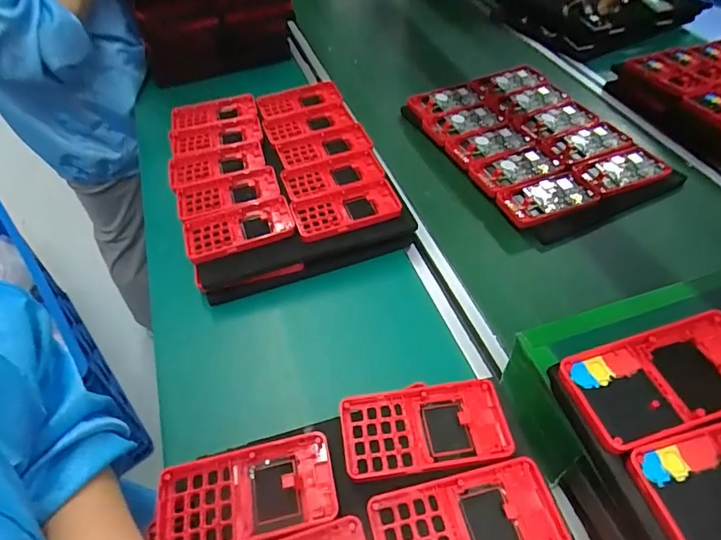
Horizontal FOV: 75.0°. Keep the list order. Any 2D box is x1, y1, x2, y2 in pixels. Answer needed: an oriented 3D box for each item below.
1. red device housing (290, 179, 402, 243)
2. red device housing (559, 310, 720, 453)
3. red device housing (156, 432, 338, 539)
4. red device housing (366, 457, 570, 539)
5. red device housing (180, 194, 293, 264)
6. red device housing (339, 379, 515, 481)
[{"bbox_3d":[-0.017,-0.071,0.558,0.124,0.014,0.069,-12,50,-8],"label":"red device housing"},{"bbox_3d":[0.201,0.067,0.298,0.137,0.014,0.063,-13,50,-9],"label":"red device housing"},{"bbox_3d":[-0.080,0.159,0.332,0.122,0.016,0.063,-10,50,-6],"label":"red device housing"},{"bbox_3d":[0.072,0.170,0.313,0.126,0.011,0.063,-10,50,-6],"label":"red device housing"},{"bbox_3d":[-0.142,-0.050,0.548,0.124,0.016,0.075,-19,51,-13],"label":"red device housing"},{"bbox_3d":[0.049,0.121,0.359,0.125,0.018,0.065,-7,50,-4],"label":"red device housing"}]

